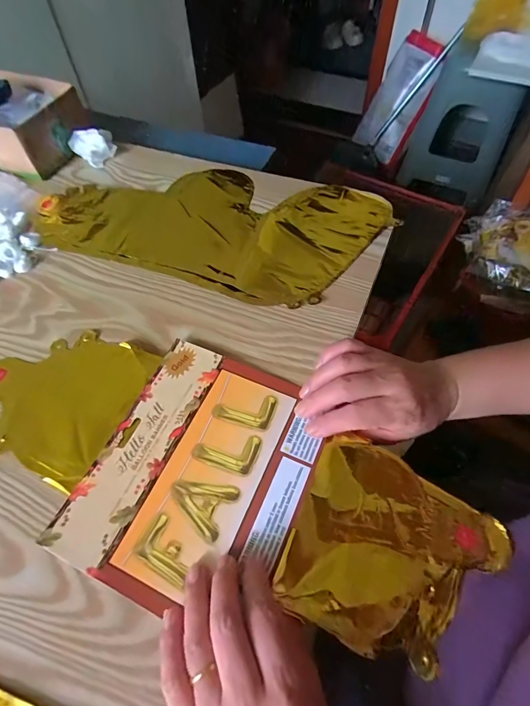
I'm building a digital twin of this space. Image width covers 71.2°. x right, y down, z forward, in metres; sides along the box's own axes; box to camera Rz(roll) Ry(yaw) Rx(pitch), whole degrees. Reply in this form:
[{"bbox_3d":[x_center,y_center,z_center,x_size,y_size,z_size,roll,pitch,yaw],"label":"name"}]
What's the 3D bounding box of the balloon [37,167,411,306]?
[{"bbox_3d":[-0.075,-0.164,0.452,0.414,0.009,0.199,15,59,13],"label":"balloon"}]

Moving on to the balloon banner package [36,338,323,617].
[{"bbox_3d":[-0.050,0.088,0.294,0.159,0.005,0.193,21,61,16],"label":"balloon banner package"}]

